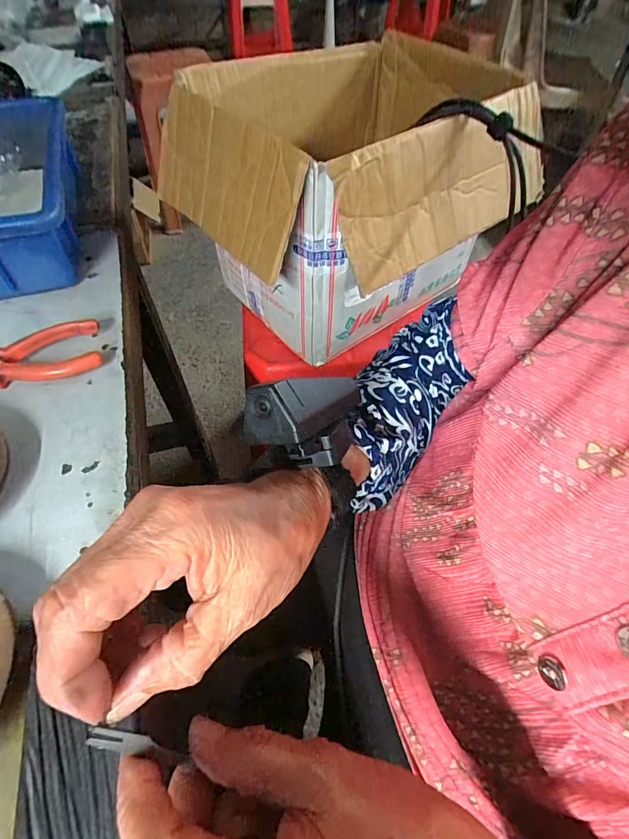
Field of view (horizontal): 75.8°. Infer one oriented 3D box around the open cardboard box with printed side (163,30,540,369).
[{"bbox_3d":[0.052,-0.263,0.492,0.377,0.230,0.302,-32,61,-19],"label":"open cardboard box with printed side"}]

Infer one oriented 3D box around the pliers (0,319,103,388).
[{"bbox_3d":[-0.241,-0.046,0.319,0.138,0.017,0.049,-12,56,-9],"label":"pliers"}]

